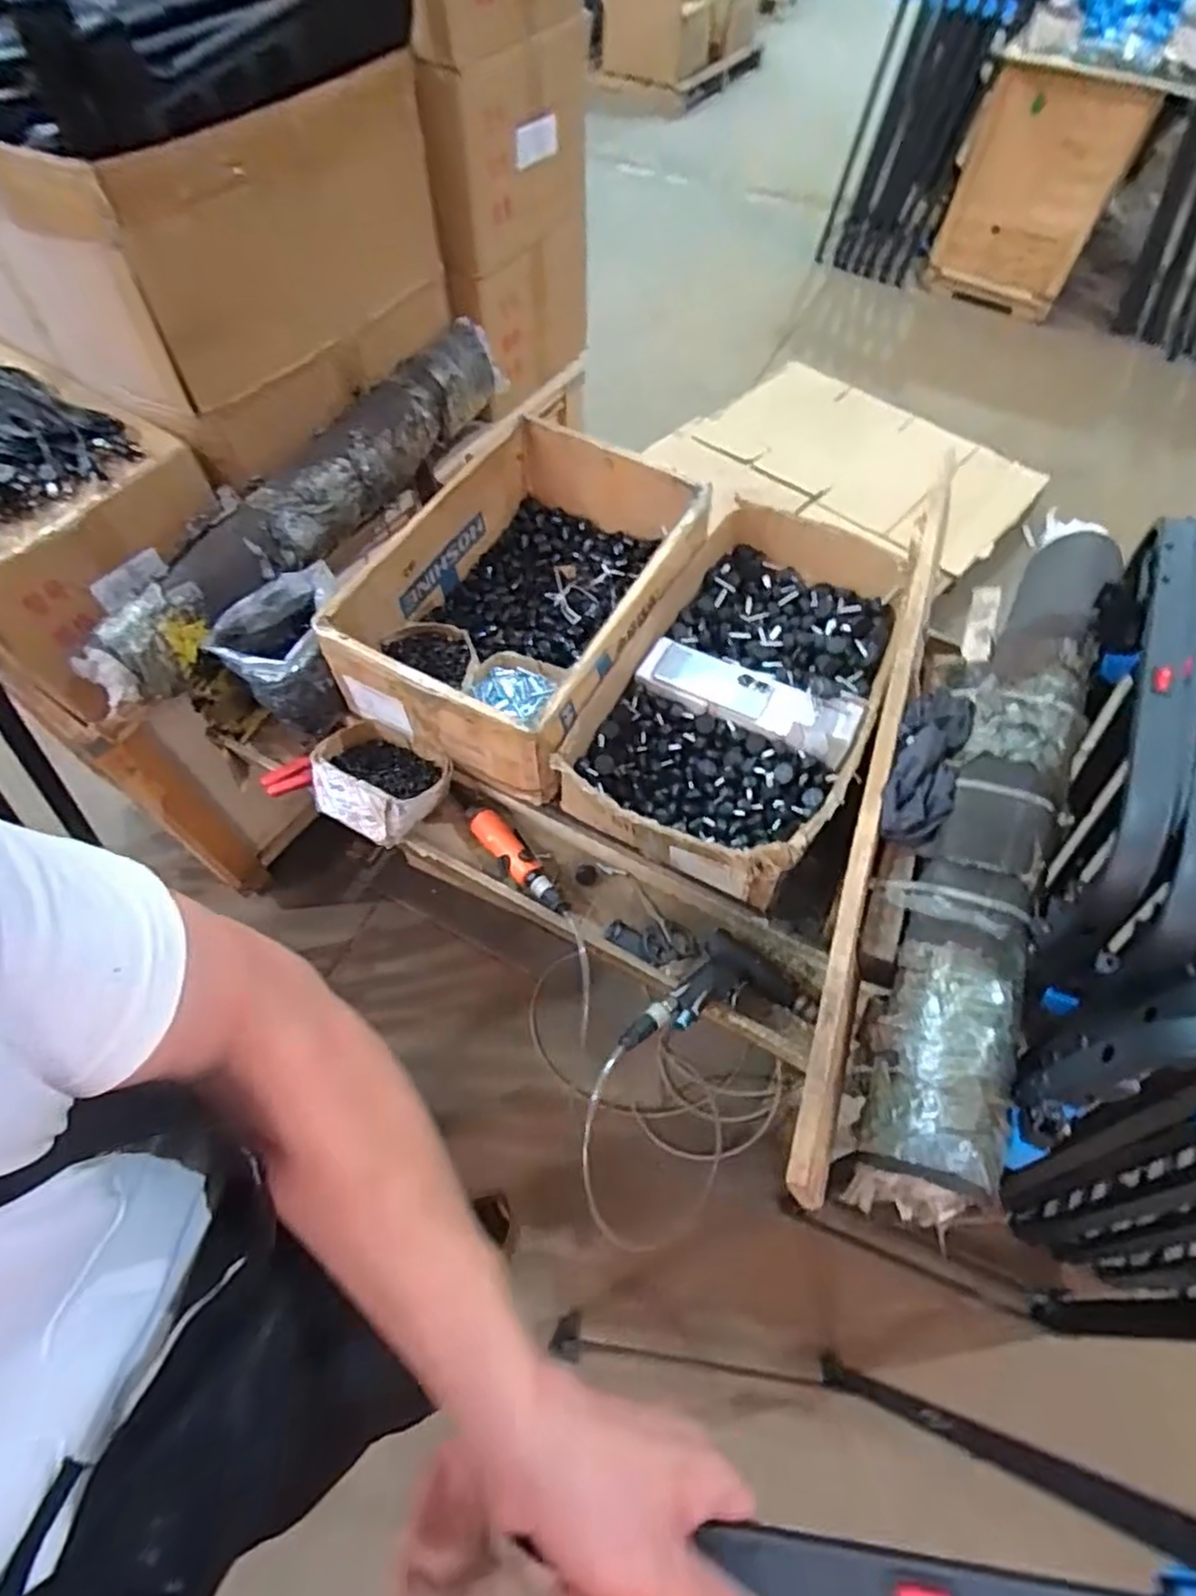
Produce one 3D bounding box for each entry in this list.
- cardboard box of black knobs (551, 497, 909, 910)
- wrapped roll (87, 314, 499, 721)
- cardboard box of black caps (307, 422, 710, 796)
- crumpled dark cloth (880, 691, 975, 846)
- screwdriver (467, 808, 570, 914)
[{"bbox_3d":[0.210,-0.167,0.994,0.341,0.135,0.602,27,65,12],"label":"cardboard box of black knobs"},{"bbox_3d":[-0.409,-0.473,1.088,0.138,0.142,0.883,28,66,13],"label":"wrapped roll"},{"bbox_3d":[-0.100,-0.299,1.052,0.379,0.173,0.535,27,65,12],"label":"cardboard box of black caps"},{"bbox_3d":[0.385,-0.045,0.838,0.078,0.043,0.230,25,65,11],"label":"crumpled dark cloth"},{"bbox_3d":[-0.115,0.082,0.970,0.051,0.037,0.209,-33,68,-16],"label":"screwdriver"}]

